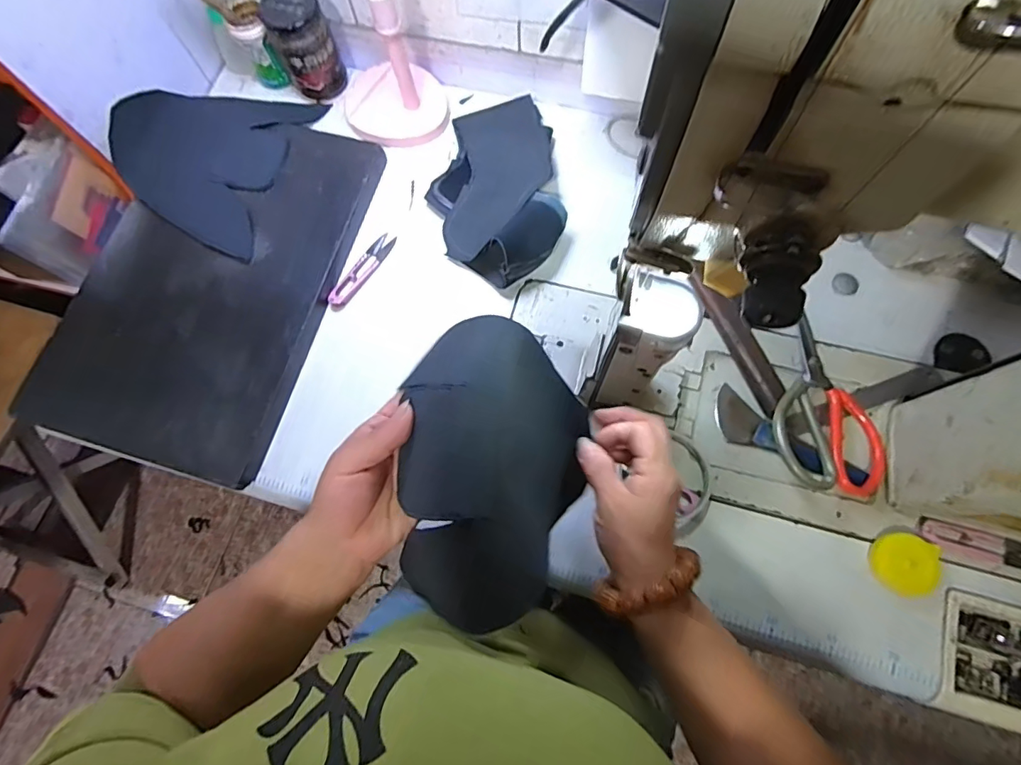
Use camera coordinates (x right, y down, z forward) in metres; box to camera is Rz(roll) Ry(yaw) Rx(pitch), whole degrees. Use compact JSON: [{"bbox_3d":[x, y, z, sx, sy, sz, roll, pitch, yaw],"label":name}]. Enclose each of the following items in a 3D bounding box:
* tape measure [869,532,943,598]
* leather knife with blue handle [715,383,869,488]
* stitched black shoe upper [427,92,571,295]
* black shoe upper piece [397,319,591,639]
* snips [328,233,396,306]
[{"bbox_3d":[0.339,0.156,0.425,0.050,0.011,0.051,13,72,5],"label":"tape measure"},{"bbox_3d":[0.257,0.060,0.462,0.145,0.013,0.044,34,75,11],"label":"leather knife with blue handle"},{"bbox_3d":[-0.019,-0.213,0.535,0.138,0.048,0.225,-8,72,-2],"label":"stitched black shoe upper"},{"bbox_3d":[-0.007,0.056,0.328,0.113,0.103,0.186,4,72,2],"label":"black shoe upper piece"},{"bbox_3d":[-0.160,-0.122,0.538,0.022,0.005,0.099,33,75,11],"label":"snips"}]

